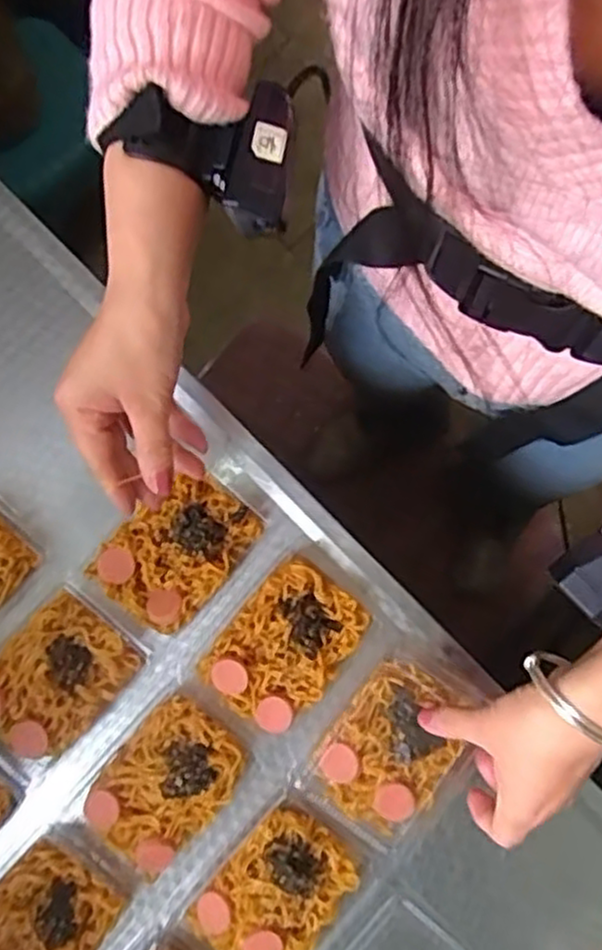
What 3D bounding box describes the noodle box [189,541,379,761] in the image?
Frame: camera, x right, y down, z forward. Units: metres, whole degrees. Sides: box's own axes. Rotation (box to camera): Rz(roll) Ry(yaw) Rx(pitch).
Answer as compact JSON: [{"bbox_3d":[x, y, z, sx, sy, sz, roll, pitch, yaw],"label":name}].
[{"bbox_3d":[-0.008,0.114,0.469,0.090,0.037,0.112,36,84,3],"label":"noodle box"}]

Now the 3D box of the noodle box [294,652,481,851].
[{"bbox_3d":[0.055,0.169,0.448,0.076,0.024,0.105,37,81,6],"label":"noodle box"}]

